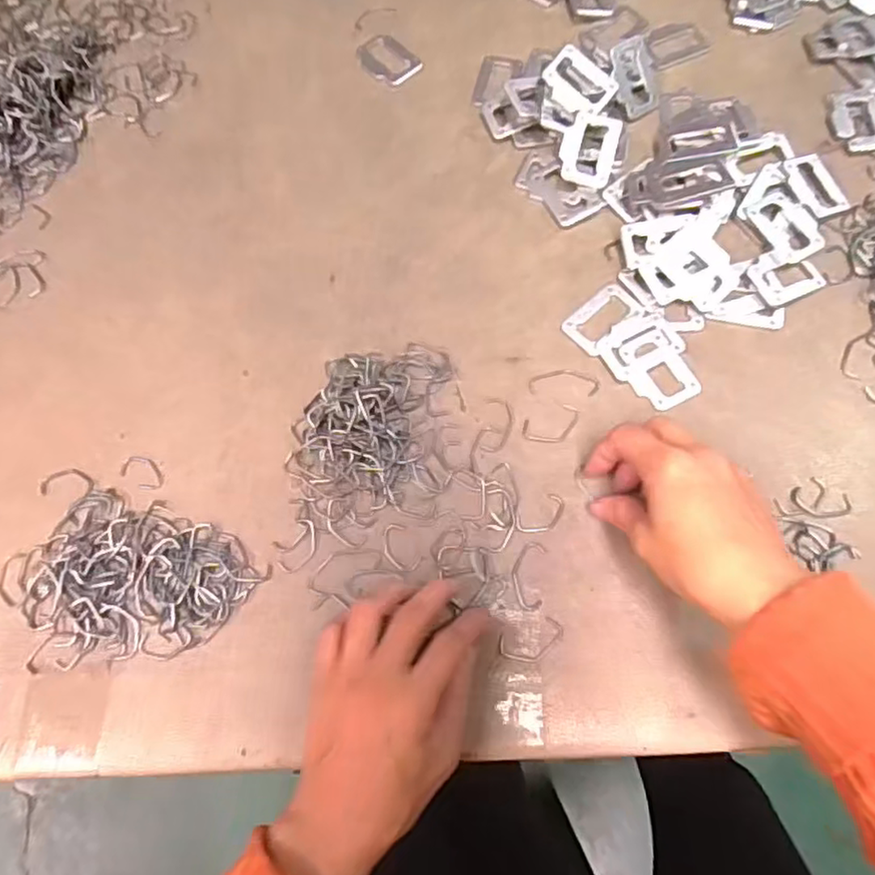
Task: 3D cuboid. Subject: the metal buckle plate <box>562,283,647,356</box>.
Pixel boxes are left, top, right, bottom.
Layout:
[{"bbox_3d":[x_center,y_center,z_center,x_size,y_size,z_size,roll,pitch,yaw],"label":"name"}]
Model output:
[{"bbox_3d":[0.111,-0.081,0.424,0.052,0.004,0.032,-42,73,-12],"label":"metal buckle plate"}]

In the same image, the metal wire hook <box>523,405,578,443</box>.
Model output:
[{"bbox_3d":[0.073,-0.007,0.403,0.039,0.004,0.021,-22,70,-6],"label":"metal wire hook"}]

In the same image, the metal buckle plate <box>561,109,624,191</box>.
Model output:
[{"bbox_3d":[0.109,-0.208,0.455,0.037,0.007,0.055,16,85,4],"label":"metal buckle plate"}]

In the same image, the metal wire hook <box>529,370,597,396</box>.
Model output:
[{"bbox_3d":[0.083,-0.037,0.412,0.044,0.004,0.018,4,70,4],"label":"metal wire hook"}]

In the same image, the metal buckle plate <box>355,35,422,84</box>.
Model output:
[{"bbox_3d":[-0.040,-0.304,0.511,0.036,0.006,0.050,-41,73,-12],"label":"metal buckle plate"}]

